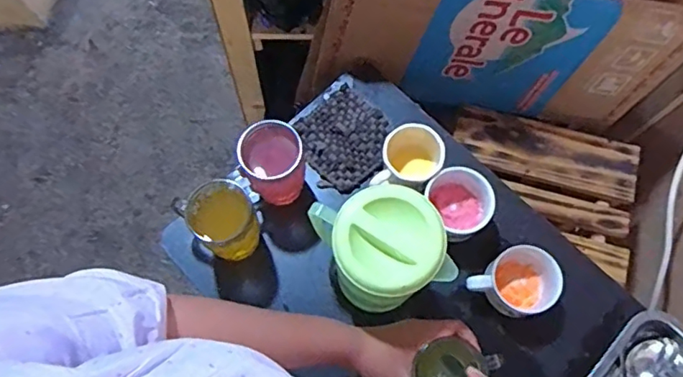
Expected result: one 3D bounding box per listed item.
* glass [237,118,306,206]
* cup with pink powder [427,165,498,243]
[{"bbox_3d":[-0.083,-0.026,0.710,0.074,0.114,0.087,-18,72,-6],"label":"glass"},{"bbox_3d":[0.153,0.019,0.724,0.084,0.064,0.086,-37,75,-11],"label":"cup with pink powder"}]

